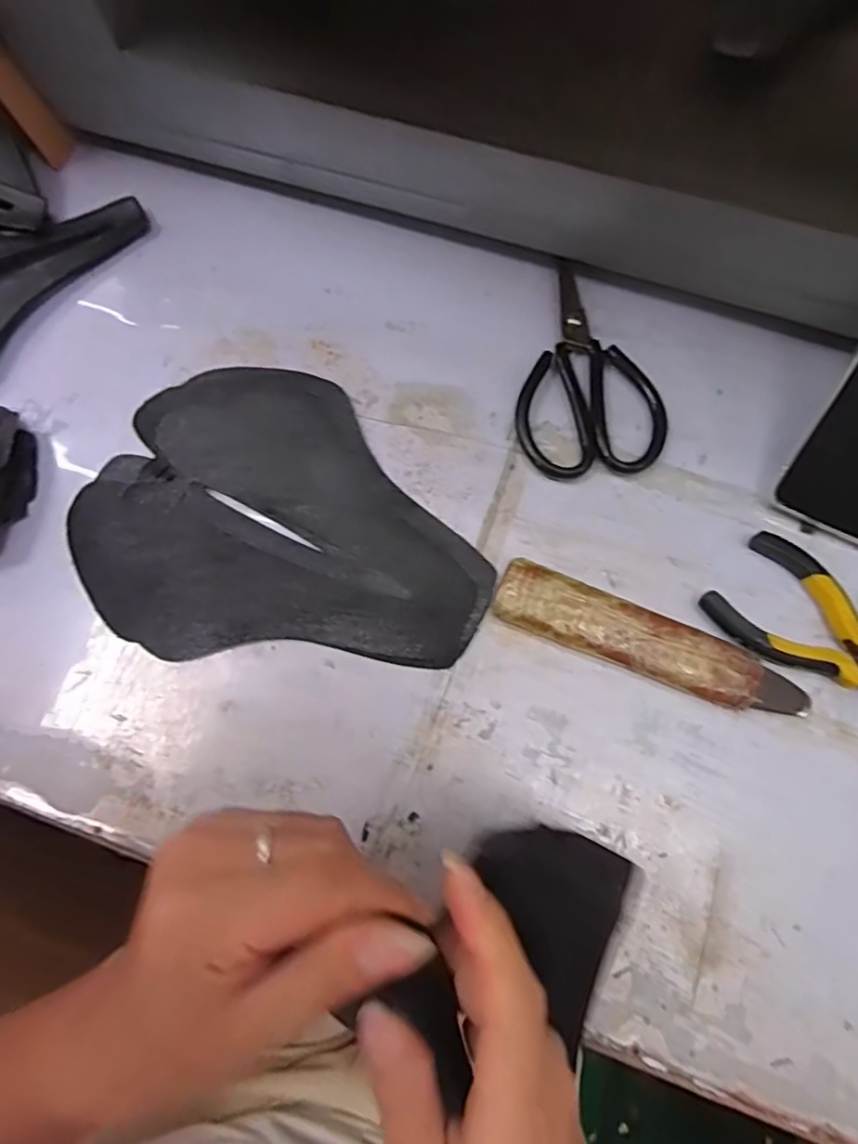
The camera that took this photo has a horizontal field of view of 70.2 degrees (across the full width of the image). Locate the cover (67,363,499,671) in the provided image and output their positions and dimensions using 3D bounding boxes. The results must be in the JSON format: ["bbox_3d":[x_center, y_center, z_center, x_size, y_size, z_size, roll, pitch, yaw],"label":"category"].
[{"bbox_3d":[-0.093,-0.026,0.399,0.265,0.010,0.200,27,76,8],"label":"cover"}]

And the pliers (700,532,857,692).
[{"bbox_3d":[0.242,0.047,0.369,0.148,0.018,0.069,44,79,12],"label":"pliers"}]

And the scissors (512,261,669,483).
[{"bbox_3d":[0.106,-0.141,0.424,0.096,0.015,0.155,-5,74,0],"label":"scissors"}]

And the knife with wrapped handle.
[{"bbox_3d":[0.131,0.045,0.370,0.186,0.016,0.039,24,76,8],"label":"knife with wrapped handle"}]

